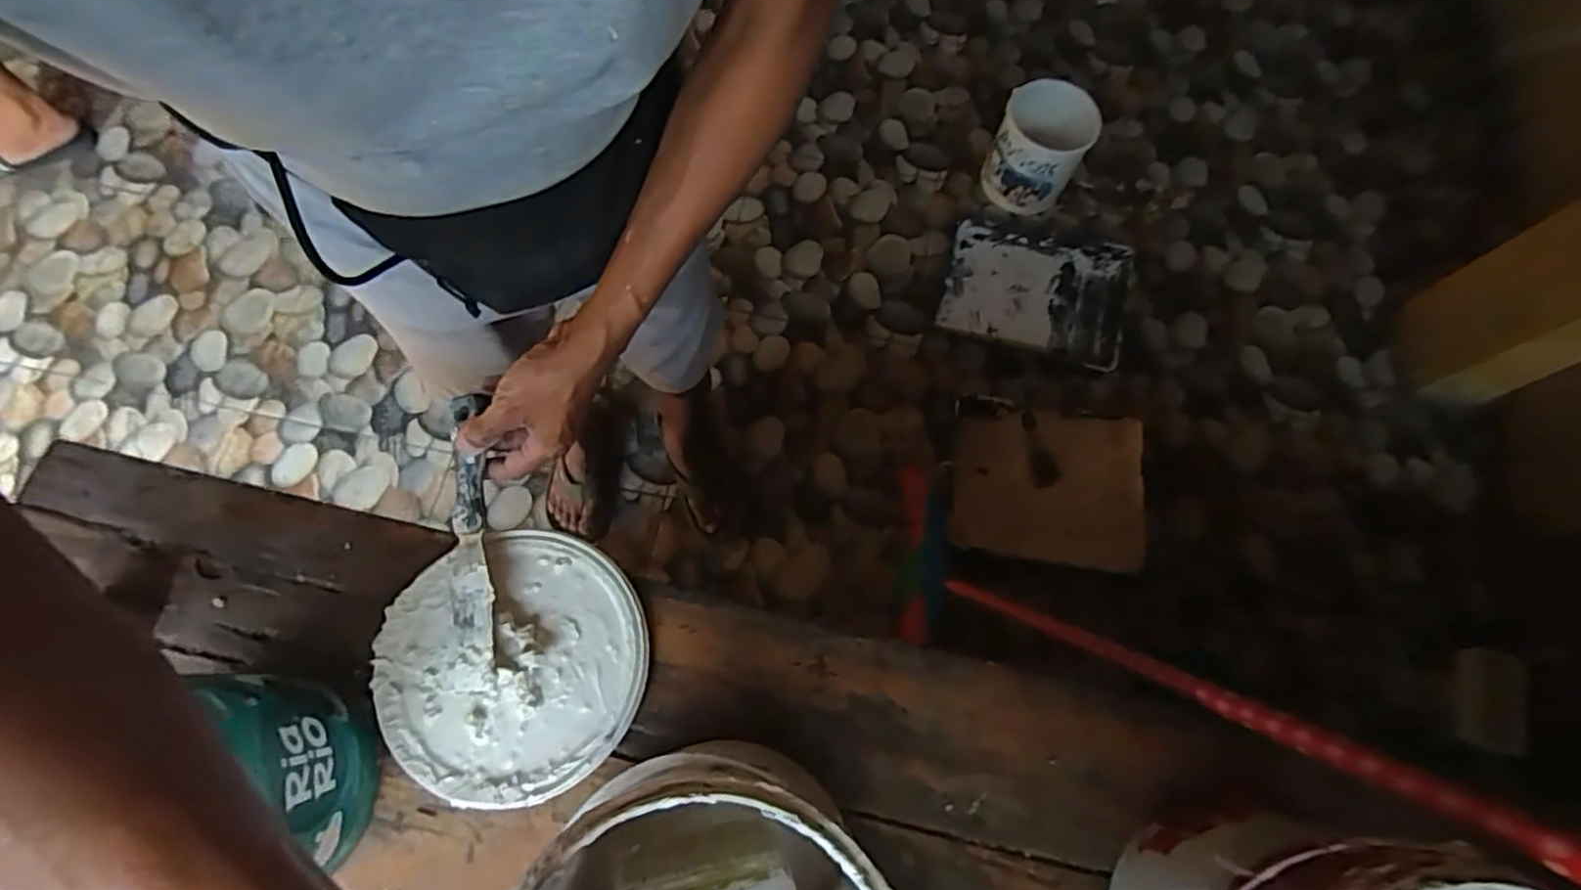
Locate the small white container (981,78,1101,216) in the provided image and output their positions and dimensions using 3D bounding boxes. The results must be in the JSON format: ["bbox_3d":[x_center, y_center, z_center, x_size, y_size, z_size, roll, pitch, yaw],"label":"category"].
[{"bbox_3d":[0.507,-0.611,1.431,0.181,0.181,0.194,20,73,4],"label":"small white container"}]

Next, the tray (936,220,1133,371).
[{"bbox_3d":[0.498,-0.317,1.407,0.355,0.072,0.298,13,72,2],"label":"tray"}]

